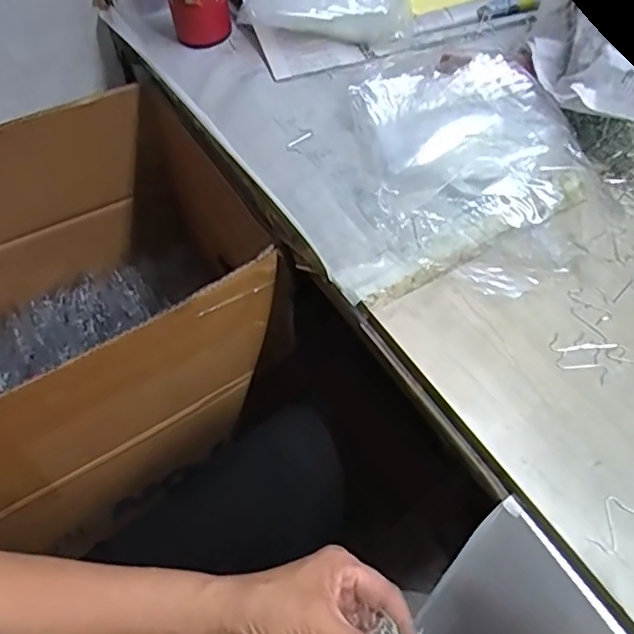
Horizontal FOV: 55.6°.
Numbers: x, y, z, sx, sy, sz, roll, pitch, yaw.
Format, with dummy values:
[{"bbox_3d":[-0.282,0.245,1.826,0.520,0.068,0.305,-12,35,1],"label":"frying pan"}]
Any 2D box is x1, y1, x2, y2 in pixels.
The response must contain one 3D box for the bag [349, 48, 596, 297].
[{"bbox_3d":[0.142,-0.153,0.556,0.189,0.031,0.298,-6,54,-3],"label":"bag"}]

